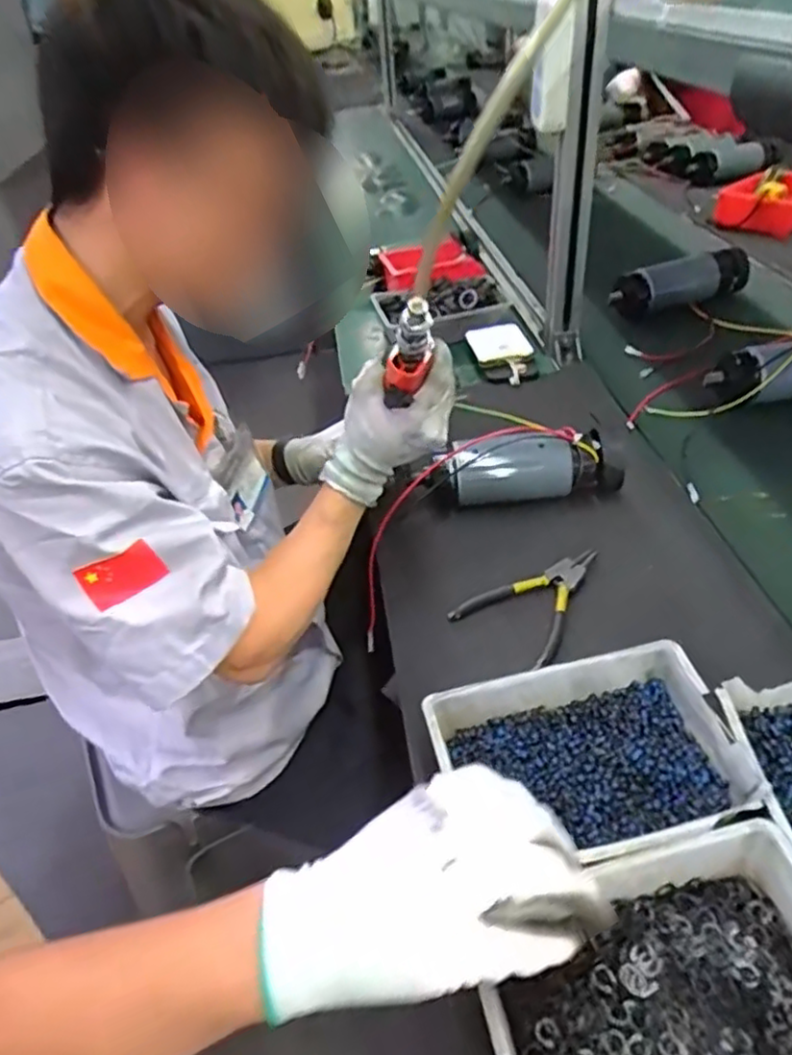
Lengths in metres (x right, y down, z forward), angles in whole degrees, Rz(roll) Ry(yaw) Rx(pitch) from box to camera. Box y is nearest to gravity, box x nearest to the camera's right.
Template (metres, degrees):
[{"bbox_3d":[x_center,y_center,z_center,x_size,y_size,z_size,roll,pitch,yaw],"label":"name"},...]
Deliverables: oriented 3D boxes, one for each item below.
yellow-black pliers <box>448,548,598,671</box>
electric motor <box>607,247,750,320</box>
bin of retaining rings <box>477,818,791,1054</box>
[{"bbox_3d":[0.134,0.059,0.664,0.099,0.019,0.153,23,48,30],"label":"yellow-black pliers"},{"bbox_3d":[0.473,-0.410,1.135,0.235,0.060,0.063,-16,41,-11],"label":"electric motor"},{"bbox_3d":[0.151,0.261,0.378,0.202,0.045,0.141,-13,40,-8],"label":"bin of retaining rings"}]

